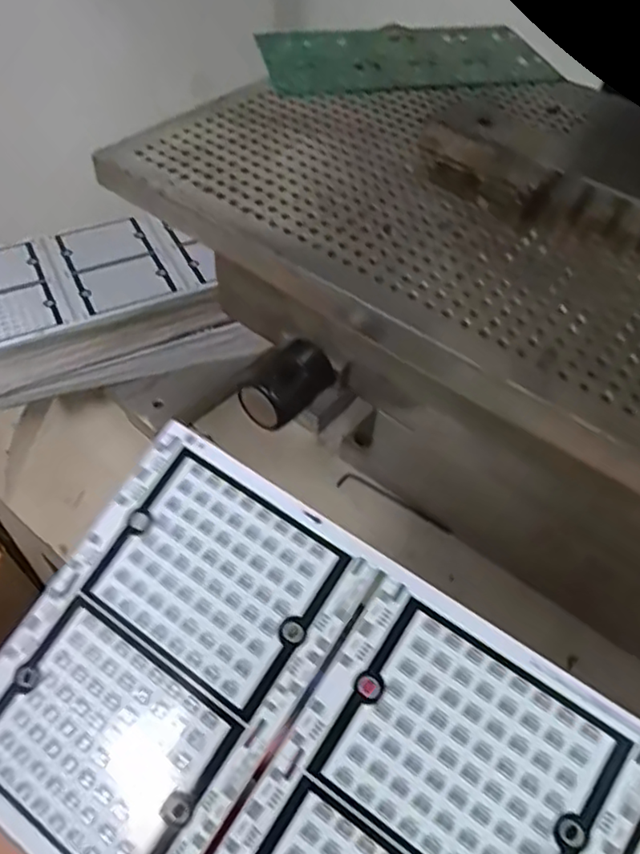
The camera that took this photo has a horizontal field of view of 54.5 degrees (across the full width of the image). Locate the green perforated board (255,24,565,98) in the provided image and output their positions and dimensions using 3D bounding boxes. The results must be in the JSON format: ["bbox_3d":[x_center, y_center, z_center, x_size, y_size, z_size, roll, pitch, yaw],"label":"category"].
[{"bbox_3d":[0.069,-0.292,0.492,0.224,0.005,0.125,-6,51,-9],"label":"green perforated board"}]

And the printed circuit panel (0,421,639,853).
[{"bbox_3d":[0.017,0.102,0.152,0.226,0.004,0.112,31,79,17],"label":"printed circuit panel"}]

